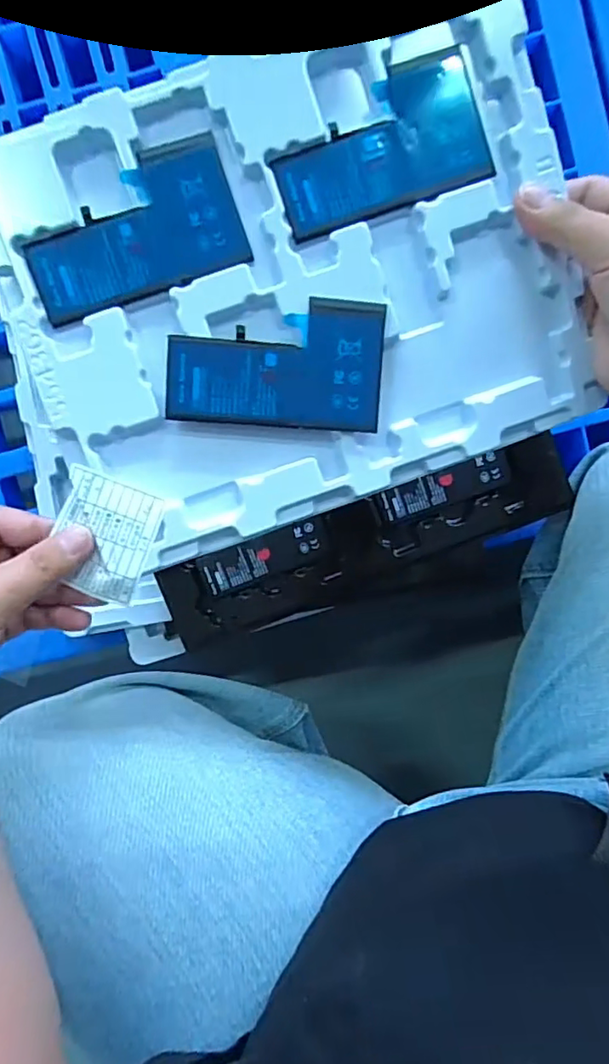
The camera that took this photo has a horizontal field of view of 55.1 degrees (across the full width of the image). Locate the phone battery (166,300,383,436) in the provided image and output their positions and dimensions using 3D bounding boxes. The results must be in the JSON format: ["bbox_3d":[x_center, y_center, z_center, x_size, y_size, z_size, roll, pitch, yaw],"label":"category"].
[{"bbox_3d":[-0.013,-0.083,0.284,0.102,0.005,0.061,3,97,-4],"label":"phone battery"}]

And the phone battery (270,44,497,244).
[{"bbox_3d":[0.036,-0.186,0.282,0.104,0.007,0.061,-18,92,1],"label":"phone battery"}]

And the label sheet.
[{"bbox_3d":[-0.099,0.003,0.288,0.046,0.004,0.058,19,94,-4],"label":"label sheet"}]

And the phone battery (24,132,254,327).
[{"bbox_3d":[-0.082,-0.144,0.280,0.101,0.007,0.061,-19,92,1],"label":"phone battery"}]

